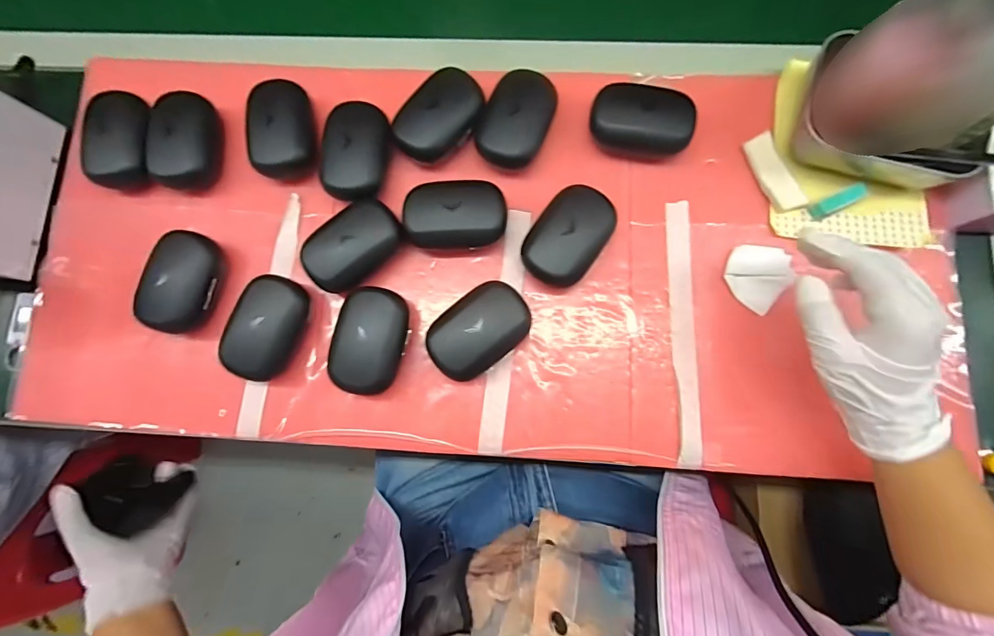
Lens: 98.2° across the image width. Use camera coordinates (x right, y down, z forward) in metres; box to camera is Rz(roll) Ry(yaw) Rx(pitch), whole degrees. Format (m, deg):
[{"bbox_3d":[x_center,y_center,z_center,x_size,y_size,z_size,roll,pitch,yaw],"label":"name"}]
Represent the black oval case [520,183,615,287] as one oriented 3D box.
[{"bbox_3d":[0.059,-0.066,0.358,0.055,0.035,0.084,34,83,7],"label":"black oval case"}]

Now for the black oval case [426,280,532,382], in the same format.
[{"bbox_3d":[-0.015,0.010,0.352,0.084,0.036,0.056,-41,81,-4],"label":"black oval case"}]

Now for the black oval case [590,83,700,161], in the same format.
[{"bbox_3d":[0.122,-0.165,0.368,0.082,0.033,0.051,8,81,4],"label":"black oval case"}]

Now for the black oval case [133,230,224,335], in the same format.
[{"bbox_3d":[-0.268,-0.030,0.370,0.058,0.033,0.083,10,84,3],"label":"black oval case"}]

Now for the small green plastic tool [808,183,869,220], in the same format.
[{"bbox_3d":[0.280,-0.096,0.353,0.041,0.007,0.014,-27,83,17],"label":"small green plastic tool"}]

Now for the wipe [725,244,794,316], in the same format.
[{"bbox_3d":[0.215,-0.037,0.356,0.048,0.009,0.053,37,84,8],"label":"wipe"}]

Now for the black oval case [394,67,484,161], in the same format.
[{"bbox_3d":[-0.049,-0.172,0.367,0.051,0.021,0.081,42,86,6],"label":"black oval case"}]

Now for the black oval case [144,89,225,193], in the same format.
[{"bbox_3d":[-0.274,-0.157,0.383,0.052,0.038,0.082,6,83,3],"label":"black oval case"}]

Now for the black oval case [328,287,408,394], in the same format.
[{"bbox_3d":[-0.103,0.019,0.356,0.054,0.038,0.083,11,84,3],"label":"black oval case"}]

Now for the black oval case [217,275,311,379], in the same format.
[{"bbox_3d":[-0.189,0.008,0.356,0.048,0.036,0.082,26,85,5],"label":"black oval case"}]

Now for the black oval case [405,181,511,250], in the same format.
[{"bbox_3d":[-0.034,-0.085,0.367,0.082,0.033,0.054,2,83,2],"label":"black oval case"}]

